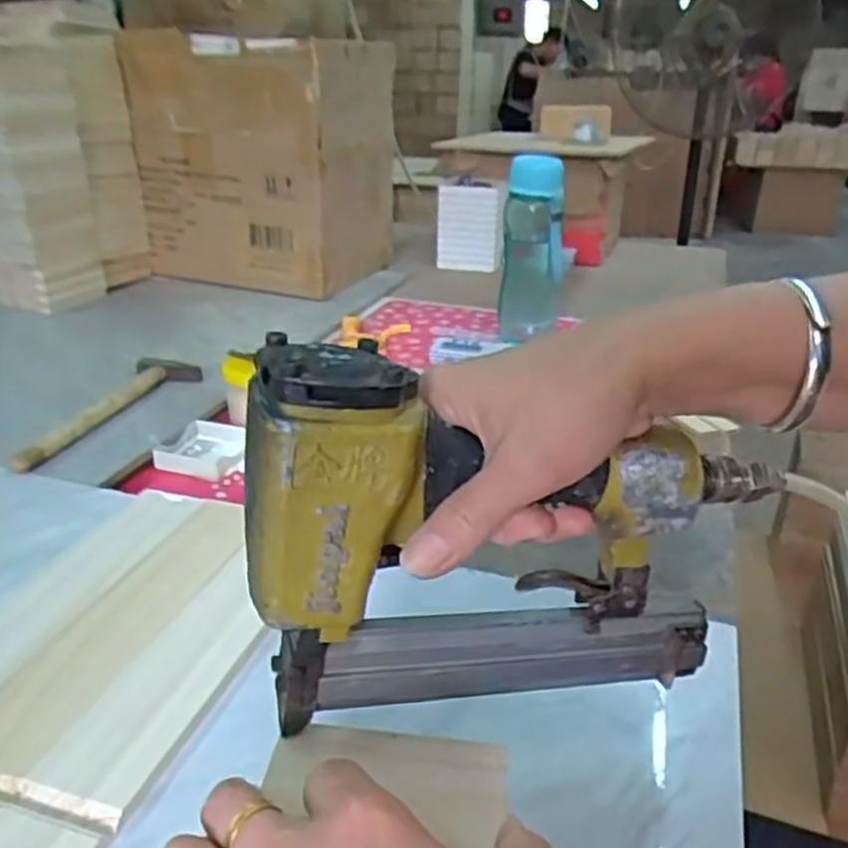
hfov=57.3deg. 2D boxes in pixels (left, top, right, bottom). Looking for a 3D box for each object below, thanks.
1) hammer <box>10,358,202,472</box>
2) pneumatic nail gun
[{"bbox_3d":[-0.303,-0.017,0.779,0.072,0.018,0.259,4,25,5],"label":"hammer"},{"bbox_3d":[0.044,0.049,0.327,0.227,0.163,0.046,-1,25,-13],"label":"pneumatic nail gun"}]

